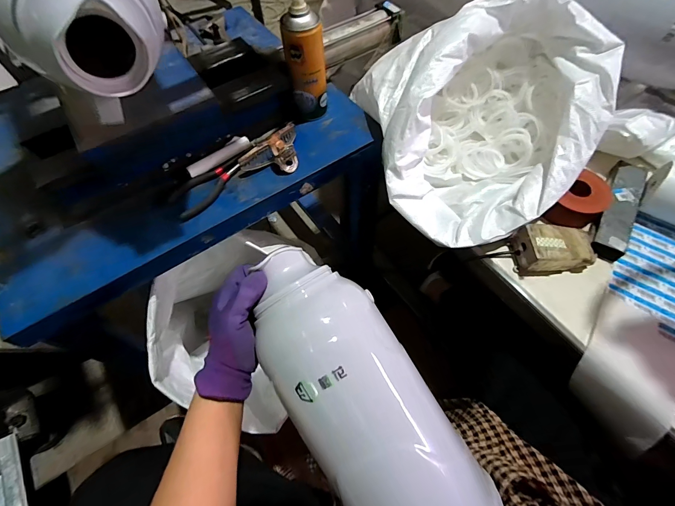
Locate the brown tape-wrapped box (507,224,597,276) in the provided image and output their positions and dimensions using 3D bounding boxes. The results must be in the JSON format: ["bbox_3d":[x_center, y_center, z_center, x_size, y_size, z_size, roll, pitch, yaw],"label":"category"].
[{"bbox_3d":[0.341,-0.005,0.527,0.115,0.053,0.068,-2,60,1],"label":"brown tape-wrapped box"}]

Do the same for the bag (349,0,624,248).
[{"bbox_3d":[0.245,-0.230,0.545,0.363,0.218,0.371,-9,61,-3],"label":"bag"}]

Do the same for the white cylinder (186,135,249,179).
[{"bbox_3d":[-0.203,-0.165,0.576,0.115,0.017,0.022,-37,66,-18],"label":"white cylinder"}]

